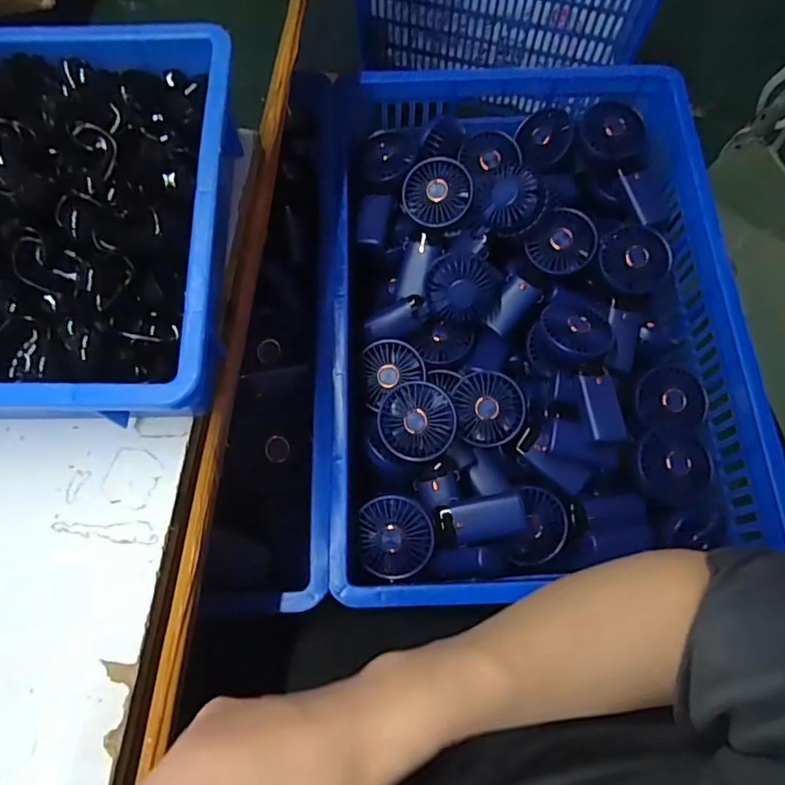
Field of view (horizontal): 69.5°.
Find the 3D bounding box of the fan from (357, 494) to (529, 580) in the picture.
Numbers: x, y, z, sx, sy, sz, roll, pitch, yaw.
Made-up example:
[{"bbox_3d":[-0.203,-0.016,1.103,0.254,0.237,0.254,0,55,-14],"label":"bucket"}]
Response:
[{"bbox_3d":[0.050,0.143,0.588,0.169,0.029,0.078,-8,71,-1],"label":"fan"}]

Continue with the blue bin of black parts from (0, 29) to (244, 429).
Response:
[{"bbox_3d":[-0.318,-0.117,0.381,0.410,0.110,0.280,-1,71,2],"label":"blue bin of black parts"}]

